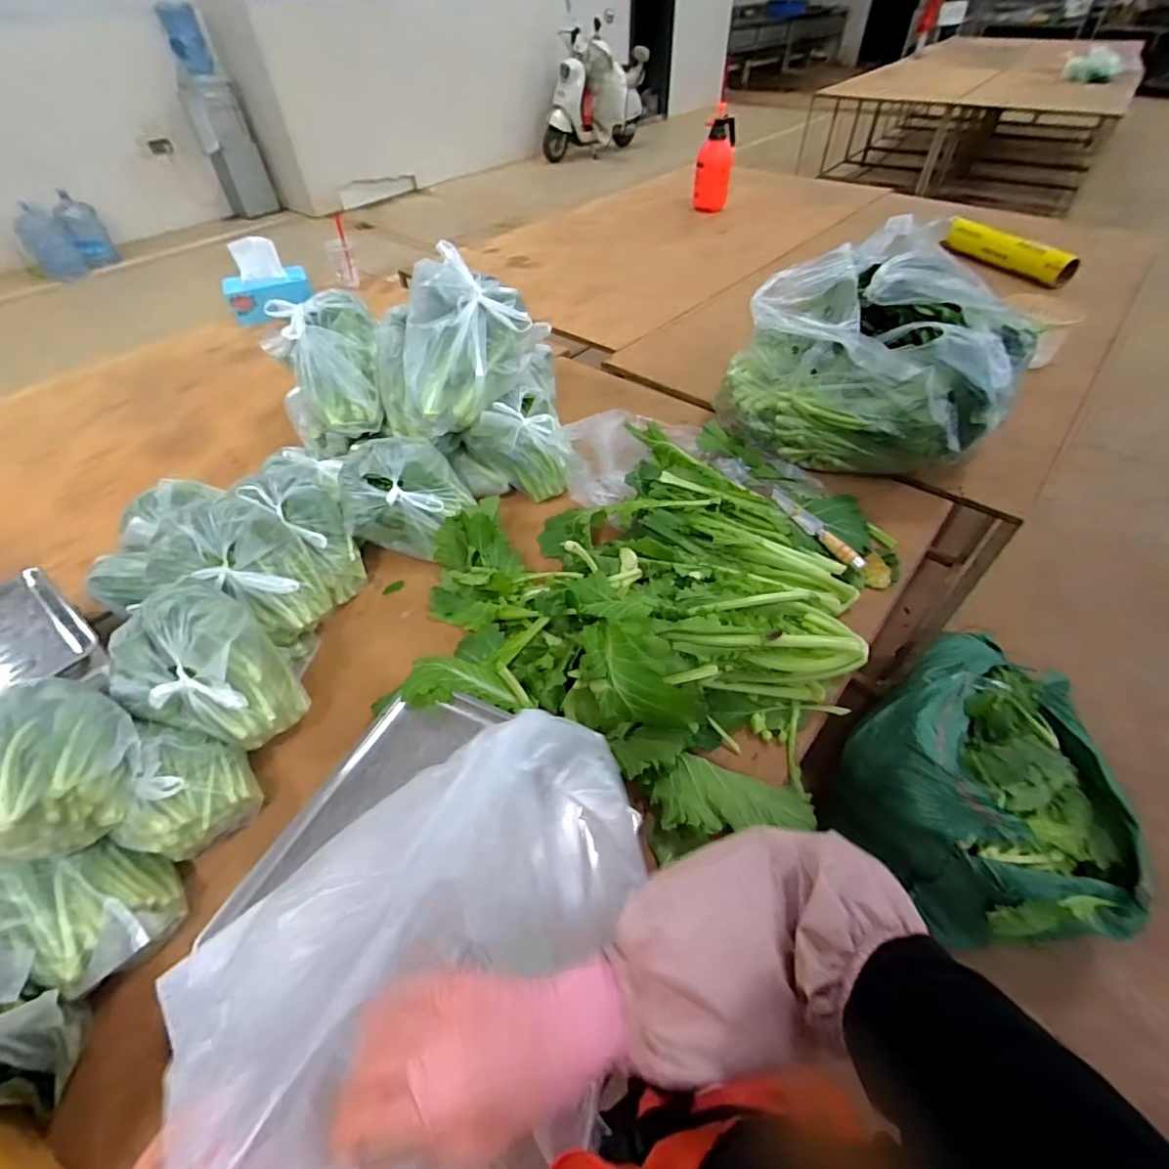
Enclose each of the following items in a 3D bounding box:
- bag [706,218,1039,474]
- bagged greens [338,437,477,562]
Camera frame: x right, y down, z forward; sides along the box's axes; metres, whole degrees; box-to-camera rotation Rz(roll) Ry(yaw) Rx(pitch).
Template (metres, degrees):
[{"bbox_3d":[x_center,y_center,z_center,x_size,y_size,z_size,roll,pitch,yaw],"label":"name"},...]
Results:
[{"bbox_3d":[0.508,-0.415,1.006,0.465,0.324,0.347,13,49,12],"label":"bag"},{"bbox_3d":[-0.305,-0.142,0.958,0.212,0.189,0.146,-21,51,-18],"label":"bagged greens"}]

